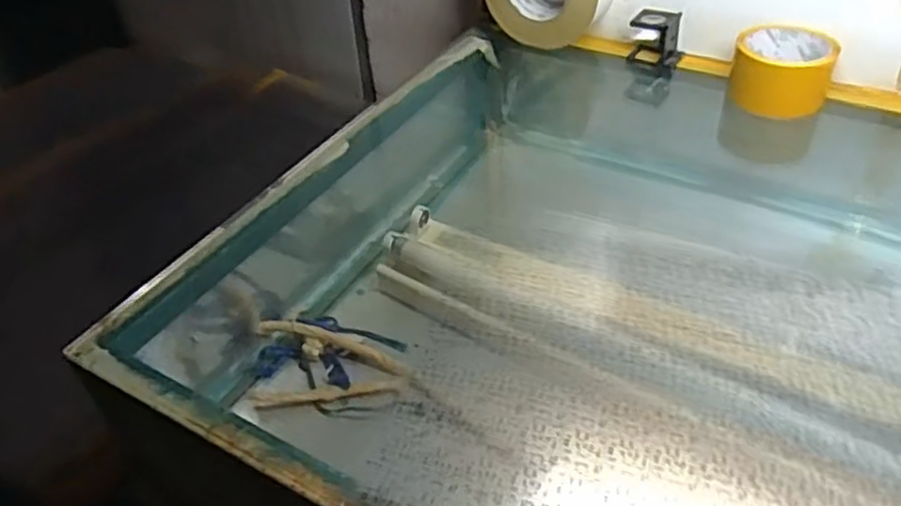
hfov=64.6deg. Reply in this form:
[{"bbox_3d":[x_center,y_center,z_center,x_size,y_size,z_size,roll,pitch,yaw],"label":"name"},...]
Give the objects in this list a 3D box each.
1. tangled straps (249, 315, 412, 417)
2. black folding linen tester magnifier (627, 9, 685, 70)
[{"bbox_3d":[-0.118,0.105,0.706,0.151,0.034,0.105,2,41,8],"label":"tangled straps"},{"bbox_3d":[0.235,-0.244,0.812,0.061,0.058,0.035,25,48,29],"label":"black folding linen tester magnifier"}]

